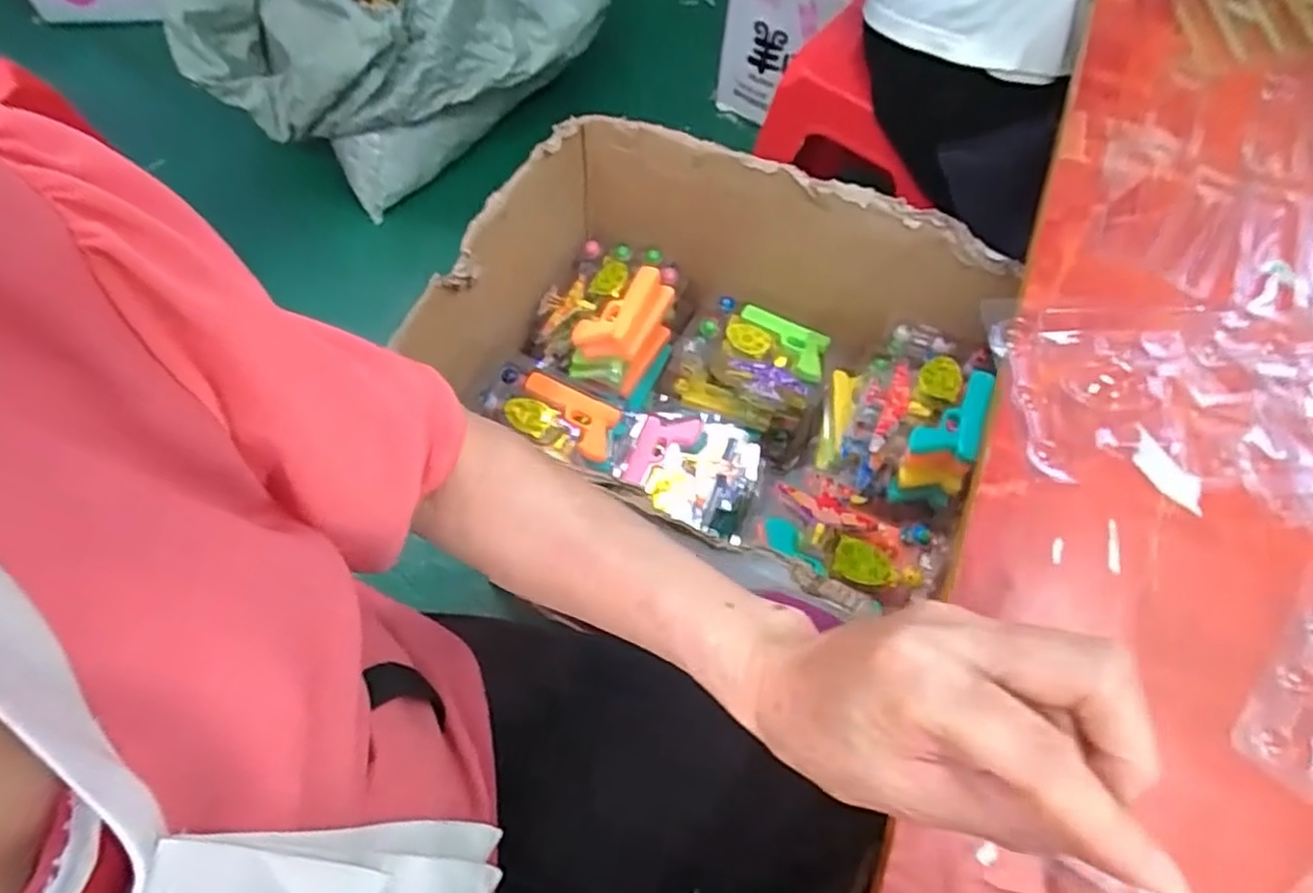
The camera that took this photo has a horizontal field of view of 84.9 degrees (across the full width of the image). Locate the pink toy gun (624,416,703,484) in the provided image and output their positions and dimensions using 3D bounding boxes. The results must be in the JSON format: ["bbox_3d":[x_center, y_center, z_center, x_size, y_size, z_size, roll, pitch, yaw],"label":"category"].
[{"bbox_3d":[0.006,0.005,0.766,0.060,0.020,0.086,19,63,7],"label":"pink toy gun"}]

